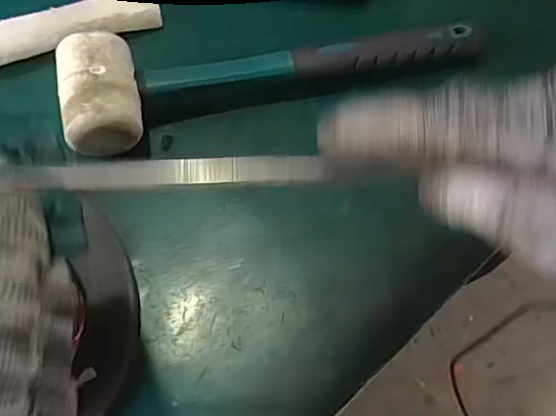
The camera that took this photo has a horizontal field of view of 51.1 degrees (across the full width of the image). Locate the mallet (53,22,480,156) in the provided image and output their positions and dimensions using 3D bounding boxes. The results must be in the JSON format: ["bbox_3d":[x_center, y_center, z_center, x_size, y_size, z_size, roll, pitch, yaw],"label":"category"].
[{"bbox_3d":[-0.015,-0.093,0.381,0.248,0.048,0.076,-16,65,-9],"label":"mallet"}]

